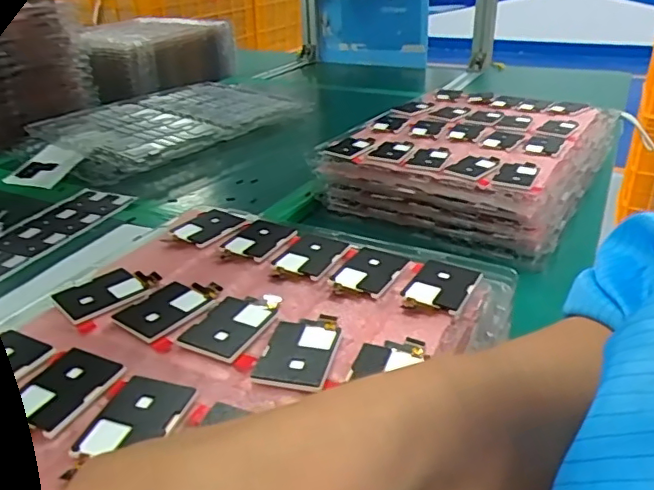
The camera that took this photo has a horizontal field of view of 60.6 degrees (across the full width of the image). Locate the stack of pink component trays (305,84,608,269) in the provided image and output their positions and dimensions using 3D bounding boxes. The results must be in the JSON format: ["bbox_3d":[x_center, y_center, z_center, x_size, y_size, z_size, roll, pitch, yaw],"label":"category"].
[{"bbox_3d":[0.173,-0.105,0.669,0.255,0.084,0.311,15,32,29],"label":"stack of pink component trays"}]

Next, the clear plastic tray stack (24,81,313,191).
[{"bbox_3d":[-0.224,-0.176,0.812,0.243,0.050,0.415,17,33,32],"label":"clear plastic tray stack"}]

